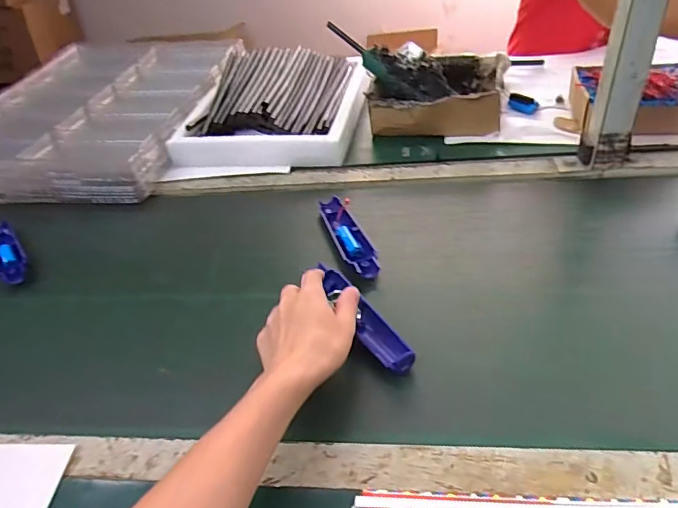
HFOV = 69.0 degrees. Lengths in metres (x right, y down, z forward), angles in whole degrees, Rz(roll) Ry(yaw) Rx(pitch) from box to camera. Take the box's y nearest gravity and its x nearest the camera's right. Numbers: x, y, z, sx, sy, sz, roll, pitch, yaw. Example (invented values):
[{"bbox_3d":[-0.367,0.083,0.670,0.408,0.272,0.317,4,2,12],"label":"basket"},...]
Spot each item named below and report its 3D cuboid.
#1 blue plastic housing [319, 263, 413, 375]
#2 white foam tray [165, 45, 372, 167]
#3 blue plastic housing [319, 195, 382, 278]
[{"bbox_3d":[0.024,0.063,0.511,0.032,0.025,0.153,-21,40,-16],"label":"blue plastic housing"},{"bbox_3d":[-0.104,-0.273,0.899,0.289,0.067,0.372,1,40,10],"label":"white foam tray"},{"bbox_3d":[0.012,-0.025,0.617,0.042,0.013,0.167,-15,40,-9],"label":"blue plastic housing"}]

